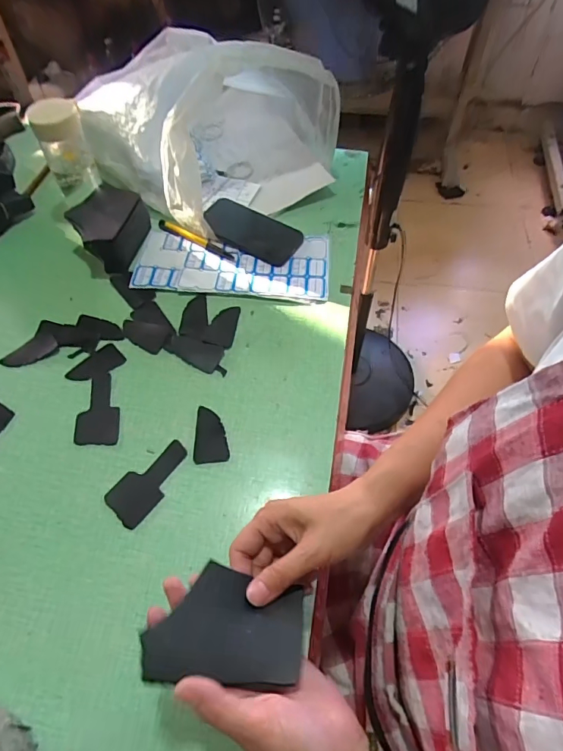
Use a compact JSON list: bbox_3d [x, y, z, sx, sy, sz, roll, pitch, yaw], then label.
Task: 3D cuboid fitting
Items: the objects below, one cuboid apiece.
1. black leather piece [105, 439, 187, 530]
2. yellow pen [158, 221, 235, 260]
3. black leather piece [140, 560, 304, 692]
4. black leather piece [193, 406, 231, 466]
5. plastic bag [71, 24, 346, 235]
[{"bbox_3d":[-0.132,0.103,0.449,0.045,0.004,0.089,32,62,18],"label":"black leather piece"},{"bbox_3d":[-0.124,-0.196,0.644,0.130,0.010,0.012,28,61,16],"label":"yellow pen"},{"bbox_3d":[-0.038,0.174,0.318,0.106,0.006,0.072,11,46,-10],"label":"black leather piece"},{"bbox_3d":[-0.075,0.064,0.486,0.037,0.004,0.065,0,57,-2],"label":"black leather piece"},{"bbox_3d":[-0.121,-0.387,0.665,0.355,0.182,0.273,30,61,17],"label":"plastic bag"}]

